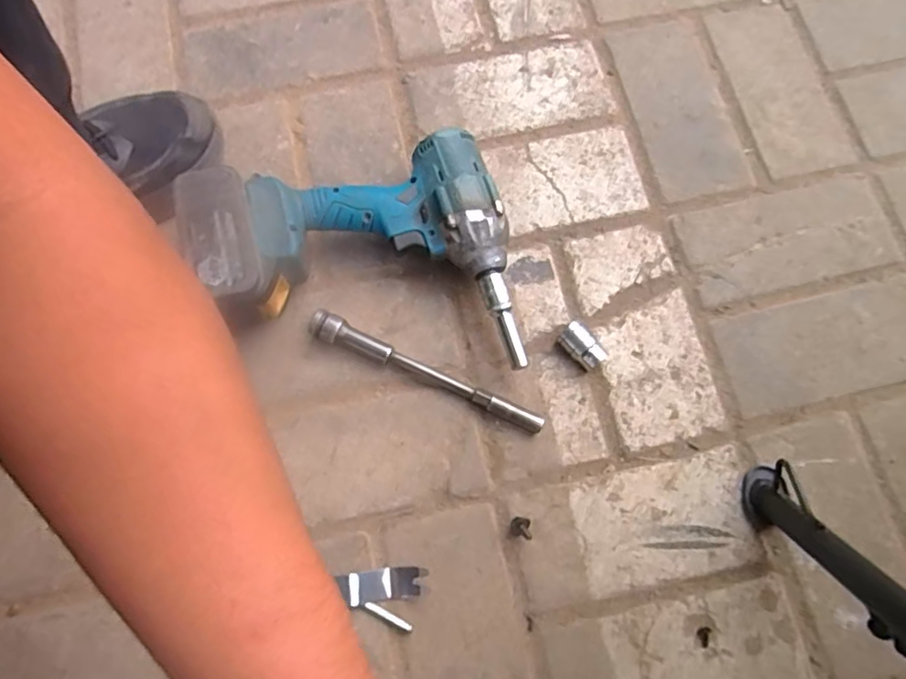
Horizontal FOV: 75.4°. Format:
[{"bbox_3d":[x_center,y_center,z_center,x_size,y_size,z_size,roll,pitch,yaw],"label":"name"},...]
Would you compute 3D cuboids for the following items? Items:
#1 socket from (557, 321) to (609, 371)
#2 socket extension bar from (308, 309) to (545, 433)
[{"bbox_3d":[0.104,0.006,0.475,0.022,0.021,0.038,-40,78,-11],"label":"socket"},{"bbox_3d":[-0.022,0.027,0.471,0.199,0.020,0.020,24,75,6],"label":"socket extension bar"}]

